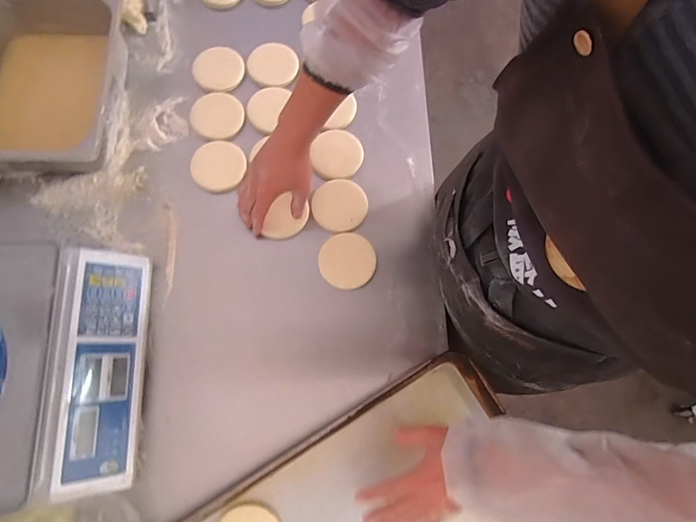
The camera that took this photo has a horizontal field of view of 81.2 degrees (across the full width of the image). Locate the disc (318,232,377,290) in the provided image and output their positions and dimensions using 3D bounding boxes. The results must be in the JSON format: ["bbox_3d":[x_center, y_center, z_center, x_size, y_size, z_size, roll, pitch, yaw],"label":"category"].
[{"bbox_3d":[-0.001,-0.001,0.688,0.094,0.015,0.091,1,75,-3],"label":"disc"}]

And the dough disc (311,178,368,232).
[{"bbox_3d":[-0.014,-0.100,0.715,0.094,0.009,0.097,1,75,-3],"label":"dough disc"}]

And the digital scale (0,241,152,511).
[{"bbox_3d":[-0.467,0.146,0.568,0.314,0.126,0.340,-2,75,-4],"label":"digital scale"}]

